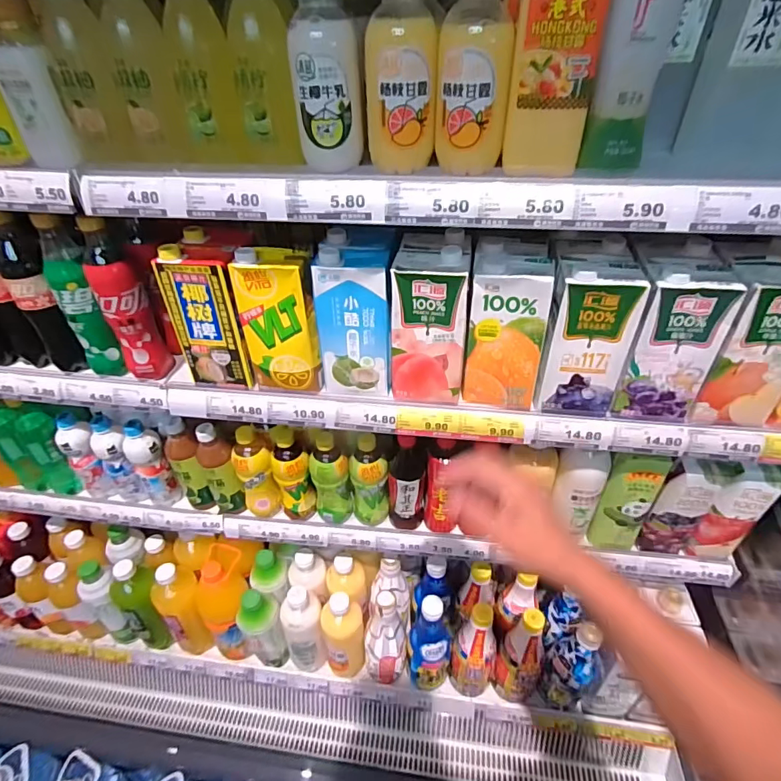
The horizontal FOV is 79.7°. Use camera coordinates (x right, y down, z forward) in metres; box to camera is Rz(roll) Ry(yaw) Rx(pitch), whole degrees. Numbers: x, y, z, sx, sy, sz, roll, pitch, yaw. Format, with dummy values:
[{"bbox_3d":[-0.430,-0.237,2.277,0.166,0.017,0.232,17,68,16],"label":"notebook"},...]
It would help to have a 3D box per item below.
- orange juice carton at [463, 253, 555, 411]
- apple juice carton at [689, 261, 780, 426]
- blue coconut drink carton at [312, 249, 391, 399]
[{"bbox_3d":[0.151,-0.071,0.603,0.094,0.188,0.056,13,41,16],"label":"orange juice carton"},{"bbox_3d":[0.434,-0.054,0.562,0.092,0.188,0.068,5,39,7],"label":"apple juice carton"},{"bbox_3d":[-0.047,-0.089,0.623,0.094,0.193,0.054,-1,39,0],"label":"blue coconut drink carton"}]

